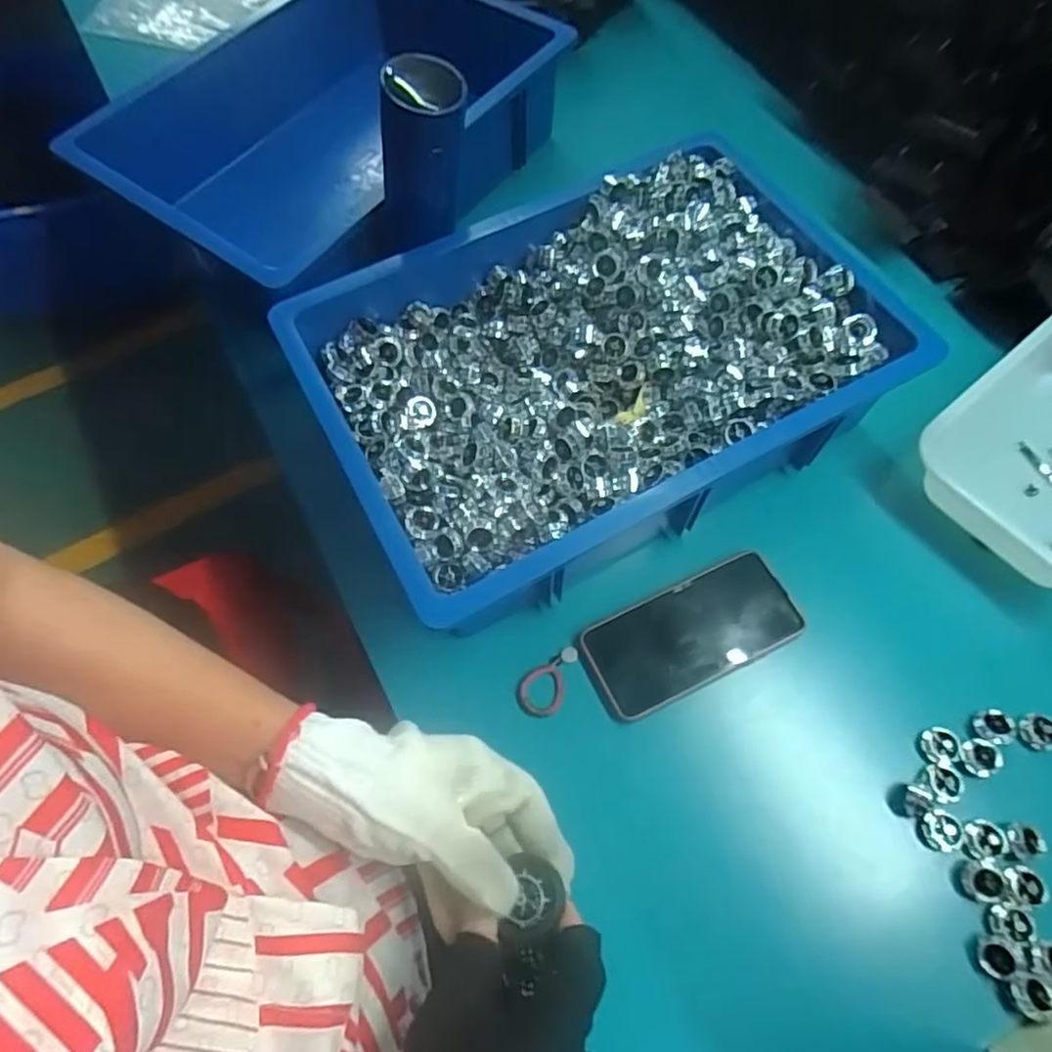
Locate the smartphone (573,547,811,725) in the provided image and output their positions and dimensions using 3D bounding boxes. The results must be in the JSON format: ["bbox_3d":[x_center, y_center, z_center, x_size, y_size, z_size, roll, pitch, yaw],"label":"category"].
[{"bbox_3d":[0.132,0.083,0.525,0.168,0.005,0.078,-24,65,-9],"label":"smartphone"}]

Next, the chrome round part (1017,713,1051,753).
[{"bbox_3d":[0.377,0.152,0.490,0.025,0.010,0.026,-1,64,2],"label":"chrome round part"}]

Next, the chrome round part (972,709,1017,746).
[{"bbox_3d":[0.344,0.149,0.490,0.024,0.013,0.025,-1,64,2],"label":"chrome round part"}]

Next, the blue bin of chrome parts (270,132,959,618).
[{"bbox_3d":[0.062,-0.134,0.569,0.436,0.108,0.307,-28,66,-10],"label":"blue bin of chrome parts"}]

